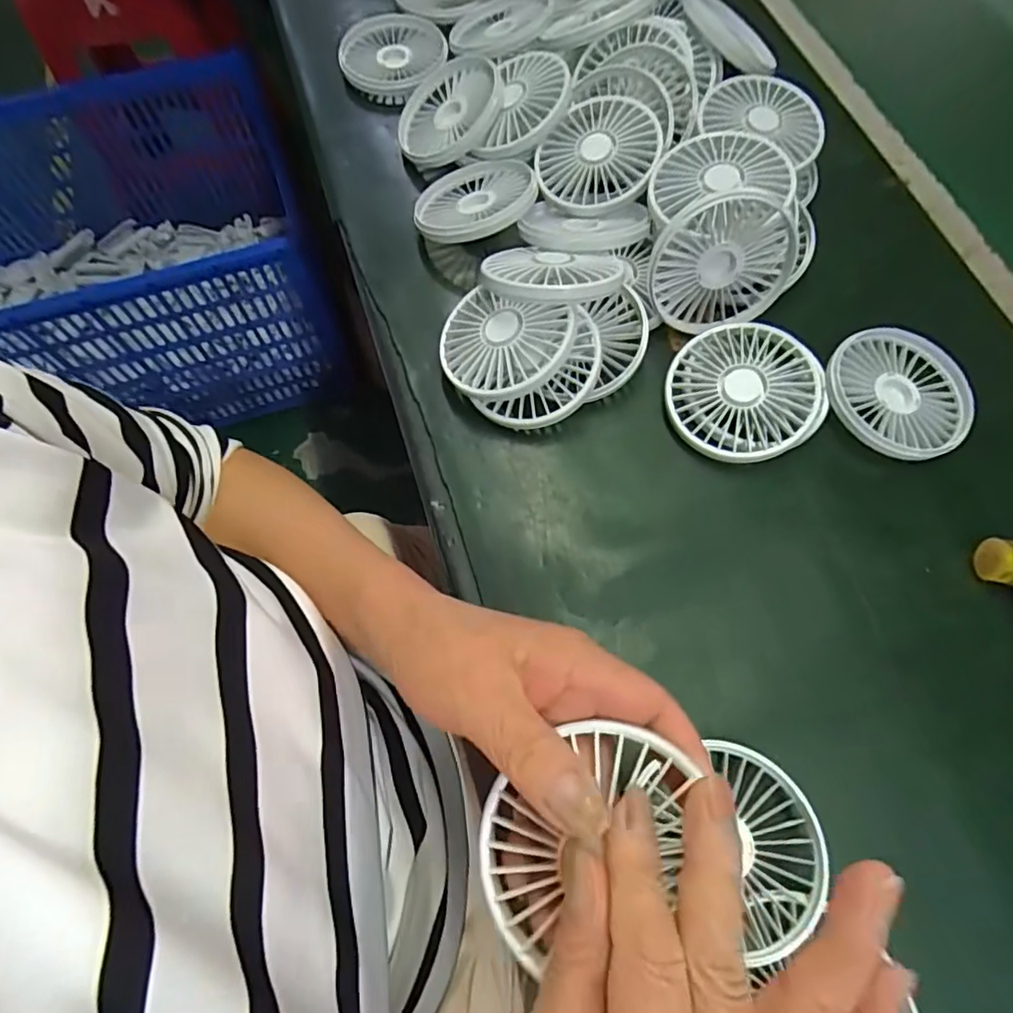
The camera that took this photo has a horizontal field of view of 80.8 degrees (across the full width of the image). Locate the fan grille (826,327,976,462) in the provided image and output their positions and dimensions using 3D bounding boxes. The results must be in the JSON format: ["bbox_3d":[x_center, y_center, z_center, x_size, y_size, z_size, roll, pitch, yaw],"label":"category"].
[{"bbox_3d":[0.251,-0.075,0.375,0.097,0.013,0.087,-37,71,-12],"label":"fan grille"}]

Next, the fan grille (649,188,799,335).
[{"bbox_3d":[0.135,-0.157,0.380,0.089,0.085,0.024,-7,45,-1],"label":"fan grille"}]

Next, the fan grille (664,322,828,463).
[{"bbox_3d":[0.147,-0.071,0.369,0.091,0.016,0.091,-3,77,12],"label":"fan grille"}]

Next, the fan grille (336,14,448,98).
[{"bbox_3d":[-0.094,-0.388,0.509,0.094,0.023,0.094,-2,68,4],"label":"fan grille"}]

